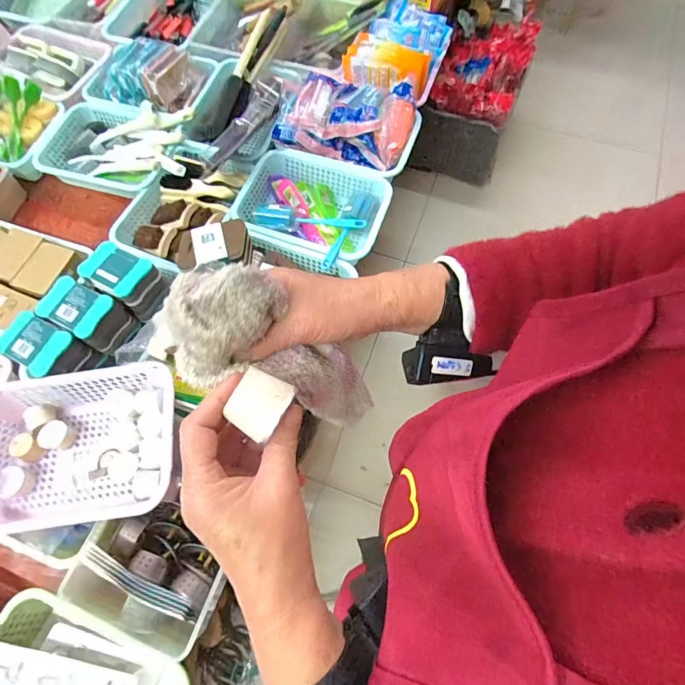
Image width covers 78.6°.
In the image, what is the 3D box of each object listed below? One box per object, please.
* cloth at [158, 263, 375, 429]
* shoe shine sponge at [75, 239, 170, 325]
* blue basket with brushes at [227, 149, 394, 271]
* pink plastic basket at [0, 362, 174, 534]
[{"bbox_3d":[-0.047,0.015,0.321,0.055,0.186,0.072,-3,59,45],"label":"cloth"},{"bbox_3d":[-0.382,-0.112,0.739,0.139,0.070,0.082,30,71,13],"label":"shoe shine sponge"},{"bbox_3d":[-0.065,-0.291,0.936,0.318,0.077,0.258,24,70,11],"label":"blue basket with brushes"},{"bbox_3d":[-0.415,0.163,0.641,0.295,0.077,0.218,-9,67,-2],"label":"pink plastic basket"}]

